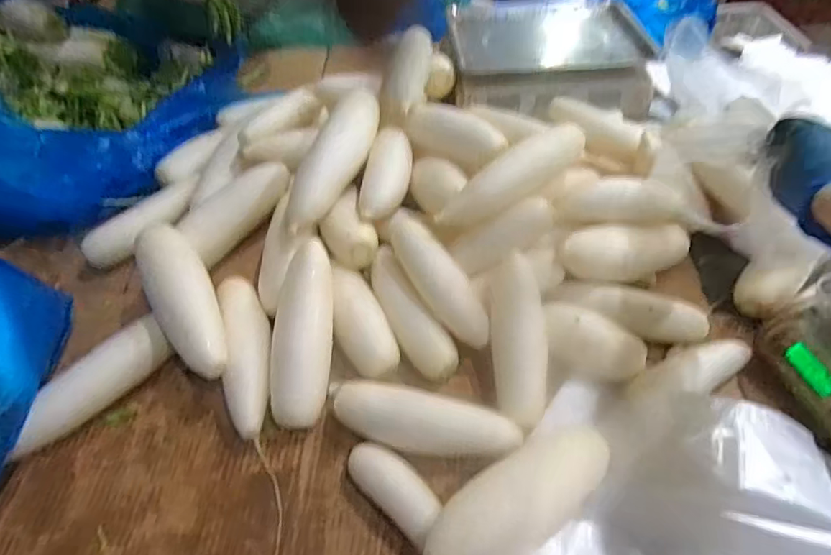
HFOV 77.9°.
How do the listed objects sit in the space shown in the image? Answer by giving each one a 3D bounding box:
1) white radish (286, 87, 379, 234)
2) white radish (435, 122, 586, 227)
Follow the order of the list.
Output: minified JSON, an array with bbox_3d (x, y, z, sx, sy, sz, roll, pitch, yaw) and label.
[{"bbox_3d":[-0.110,-0.167,0.686,0.067,0.051,0.241,16,66,14],"label":"white radish"},{"bbox_3d":[0.120,-0.123,0.618,0.203,0.054,0.044,-33,54,2],"label":"white radish"}]

